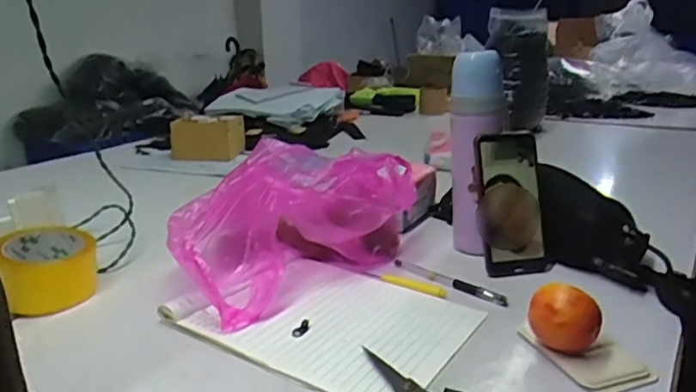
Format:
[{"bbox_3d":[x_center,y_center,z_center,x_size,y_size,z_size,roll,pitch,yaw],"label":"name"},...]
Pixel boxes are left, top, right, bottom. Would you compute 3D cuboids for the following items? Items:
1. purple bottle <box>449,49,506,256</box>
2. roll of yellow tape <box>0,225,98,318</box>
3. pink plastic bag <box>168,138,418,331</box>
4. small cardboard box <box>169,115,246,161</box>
[{"bbox_3d":[0.151,-0.046,0.679,0.064,0.240,0.057,7,19,24],"label":"purple bottle"},{"bbox_3d":[-0.327,0.079,0.617,0.092,0.070,0.099,-1,18,0],"label":"roll of yellow tape"},{"bbox_3d":[-0.061,0.022,0.660,0.301,0.138,0.163,-16,23,-38],"label":"pink plastic bag"},{"bbox_3d":[-0.305,-0.121,1.223,0.157,0.094,0.052,2,18,8],"label":"small cardboard box"}]

